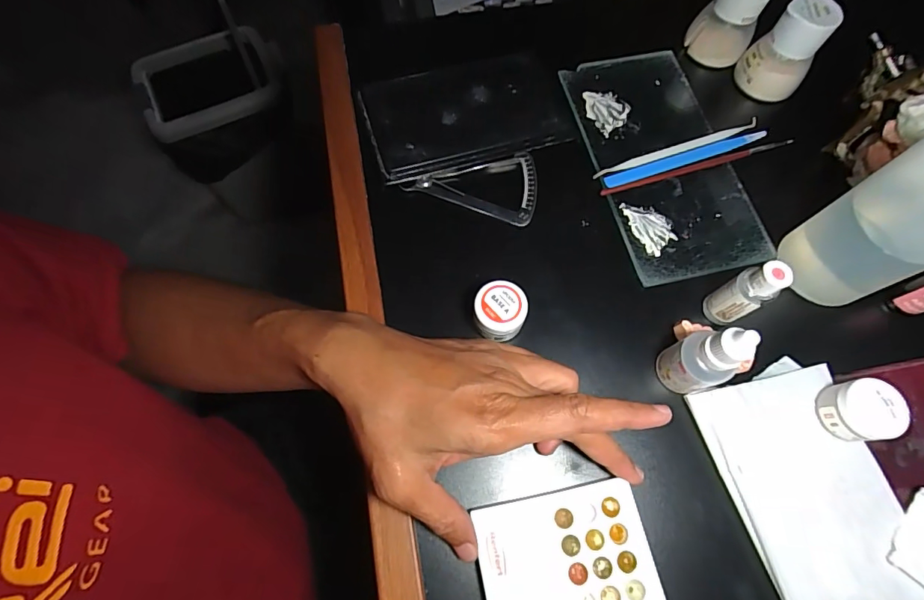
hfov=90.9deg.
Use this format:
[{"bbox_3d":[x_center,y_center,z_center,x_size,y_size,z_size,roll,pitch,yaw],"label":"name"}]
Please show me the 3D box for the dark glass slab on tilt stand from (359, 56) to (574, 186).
[{"bbox_3d":[0.006,-0.146,0.353,0.154,0.013,0.091,-16,70,-6],"label":"dark glass slab on tilt stand"}]

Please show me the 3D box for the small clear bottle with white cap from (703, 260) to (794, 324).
[{"bbox_3d":[0.172,-0.004,0.278,0.020,0.057,0.021,0,70,0],"label":"small clear bottle with white cap"}]

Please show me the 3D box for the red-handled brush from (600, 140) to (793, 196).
[{"bbox_3d":[0.176,-0.100,0.341,0.154,0.007,0.005,-16,70,-6],"label":"red-handled brush"}]

